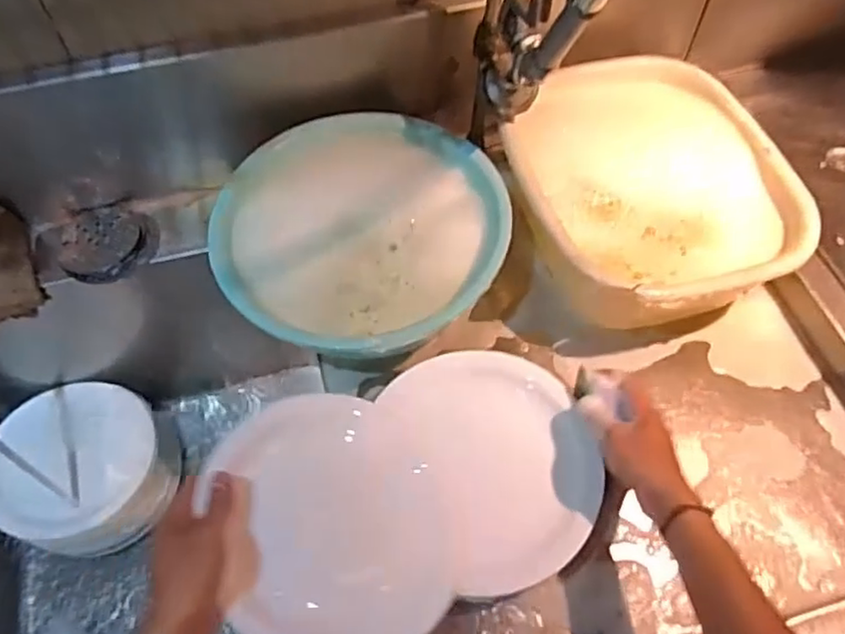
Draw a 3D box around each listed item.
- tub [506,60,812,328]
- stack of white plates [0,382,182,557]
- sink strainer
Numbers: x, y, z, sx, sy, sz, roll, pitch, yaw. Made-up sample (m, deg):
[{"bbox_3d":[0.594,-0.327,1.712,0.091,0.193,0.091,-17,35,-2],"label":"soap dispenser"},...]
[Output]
[{"bbox_3d":[0.248,-0.139,0.759,0.274,0.137,0.332,-16,60,-9],"label":"tub"},{"bbox_3d":[-0.492,0.228,0.954,0.228,0.105,0.231,-34,65,-18],"label":"stack of white plates"},{"bbox_3d":[-0.412,-0.102,0.834,0.105,0.029,0.102,0,59,0],"label":"sink strainer"}]

